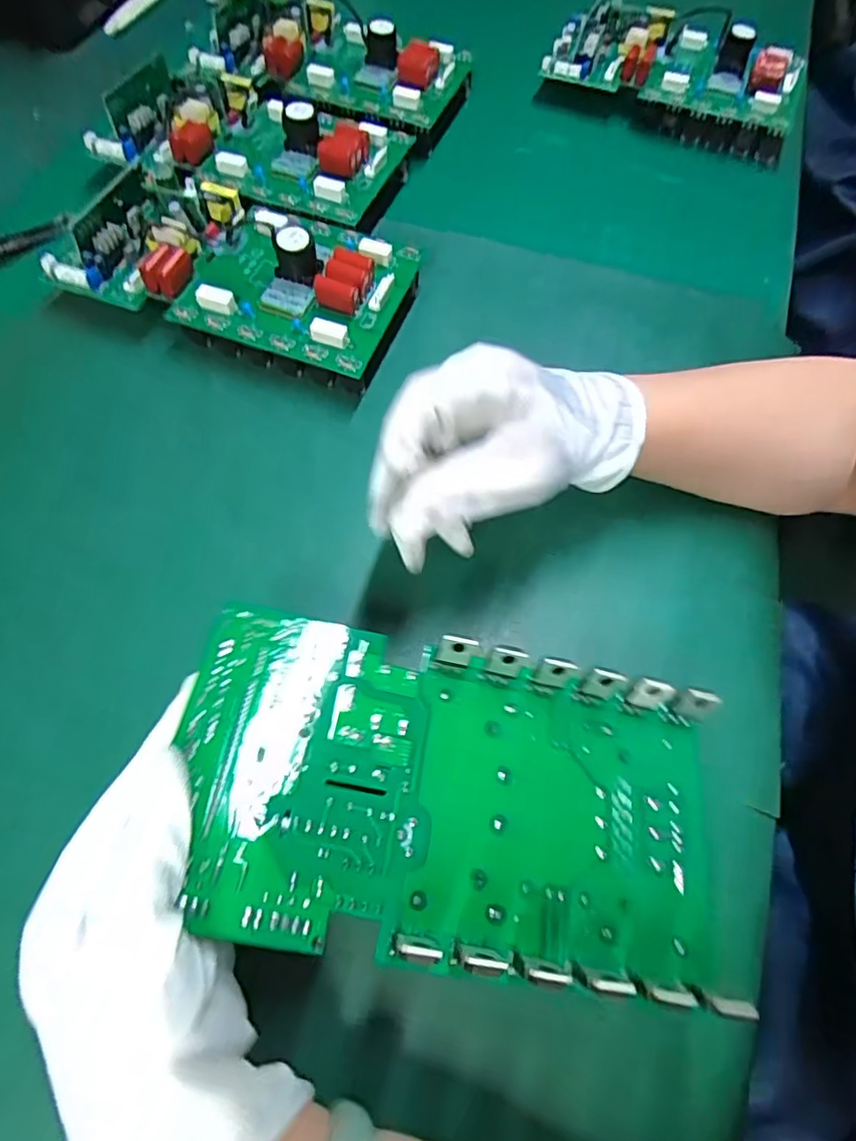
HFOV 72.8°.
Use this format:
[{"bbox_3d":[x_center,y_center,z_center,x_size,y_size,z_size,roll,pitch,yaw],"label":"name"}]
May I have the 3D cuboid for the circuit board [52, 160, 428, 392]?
[{"bbox_3d":[-0.126,-0.207,0.398,0.223,0.050,0.124,18,66,5],"label":"circuit board"}]

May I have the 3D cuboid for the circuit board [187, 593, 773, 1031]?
[{"bbox_3d":[0.013,0.093,0.246,0.222,0.036,0.123,9,65,1],"label":"circuit board"}]

